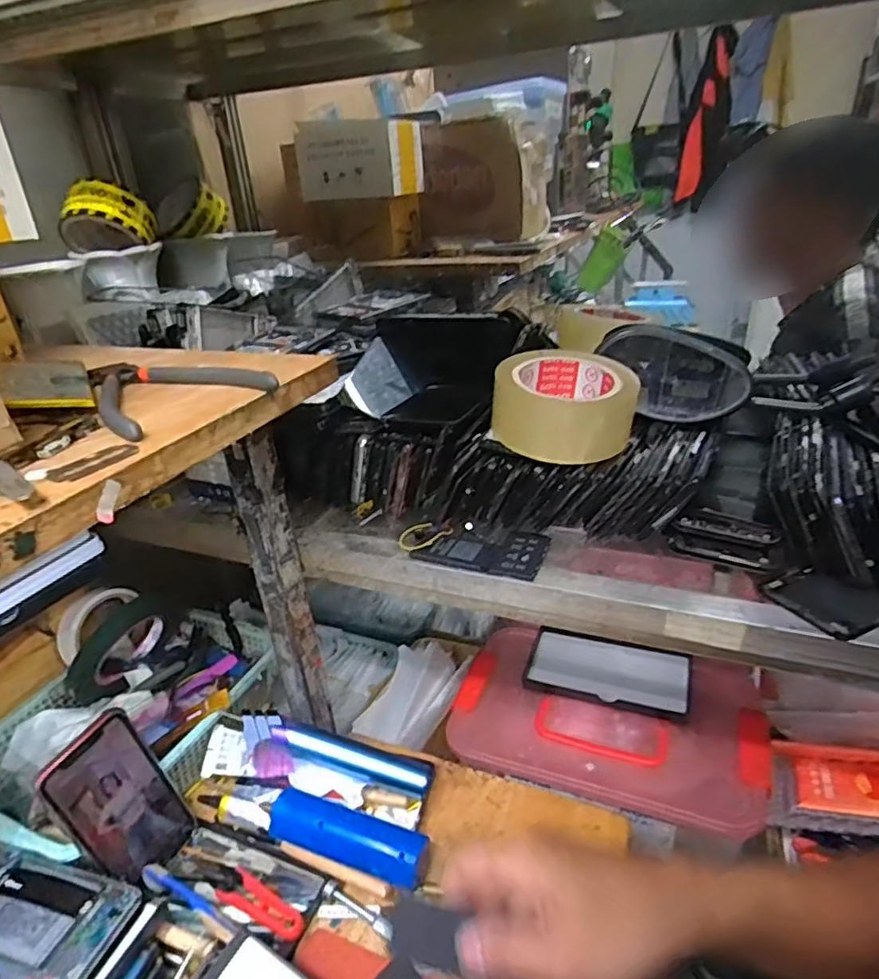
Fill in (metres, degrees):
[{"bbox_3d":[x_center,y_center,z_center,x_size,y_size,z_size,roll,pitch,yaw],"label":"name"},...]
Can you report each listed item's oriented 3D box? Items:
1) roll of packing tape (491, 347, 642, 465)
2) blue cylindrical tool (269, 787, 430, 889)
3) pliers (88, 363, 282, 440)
[{"bbox_3d":[0.111,-0.073,0.509,0.103,0.065,0.097,-3,27,2],"label":"roll of packing tape"},{"bbox_3d":[-0.076,0.291,0.499,0.136,0.047,0.042,6,29,18],"label":"blue cylindrical tool"},{"bbox_3d":[-0.169,-0.065,0.381,0.095,0.015,0.137,-24,34,-34],"label":"pliers"}]

